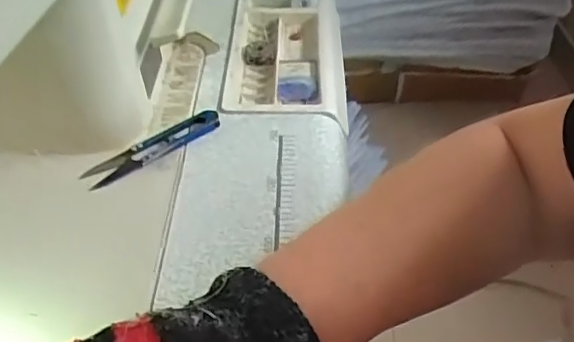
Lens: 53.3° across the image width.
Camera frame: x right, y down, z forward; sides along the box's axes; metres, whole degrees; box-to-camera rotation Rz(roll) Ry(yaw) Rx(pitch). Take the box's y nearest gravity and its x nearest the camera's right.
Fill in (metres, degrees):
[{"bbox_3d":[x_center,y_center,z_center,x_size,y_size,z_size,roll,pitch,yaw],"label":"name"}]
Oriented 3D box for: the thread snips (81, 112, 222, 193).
[{"bbox_3d":[-0.094,-0.017,0.403,0.101,0.008,0.025,-26,50,-24],"label":"thread snips"}]

